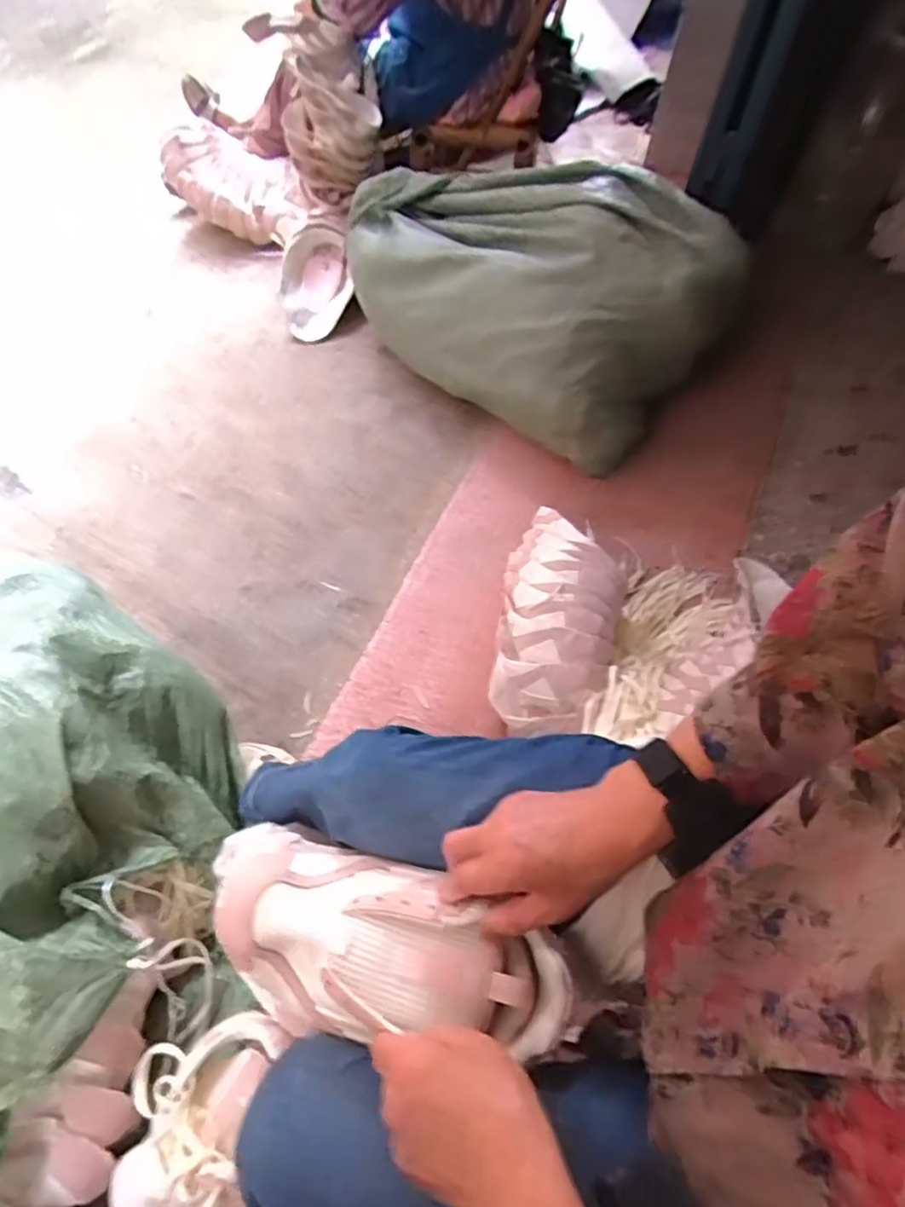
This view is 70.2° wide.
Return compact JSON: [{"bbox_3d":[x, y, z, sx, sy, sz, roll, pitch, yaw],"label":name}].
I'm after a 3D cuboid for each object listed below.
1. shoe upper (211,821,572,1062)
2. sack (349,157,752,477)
[{"bbox_3d":[-0.049,0.228,0.430,0.241,0.064,0.111,14,61,13],"label":"shoe upper"},{"bbox_3d":[0.114,-0.553,1.166,0.698,0.330,0.364,25,62,12],"label":"sack"}]

